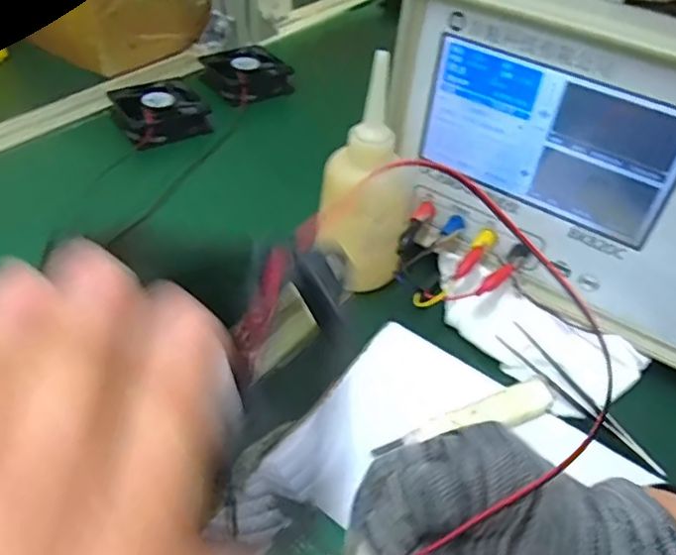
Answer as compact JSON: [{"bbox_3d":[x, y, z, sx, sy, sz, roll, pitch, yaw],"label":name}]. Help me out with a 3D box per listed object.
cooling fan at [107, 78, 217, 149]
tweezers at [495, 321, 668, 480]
[{"bbox_3d":[-0.175,-0.163,0.591,0.083,0.028,0.074,-18,47,-23],"label":"cooling fan"},{"bbox_3d":[0.149,0.072,0.371,0.017,0.012,0.122,-24,49,-28],"label":"tweezers"}]

